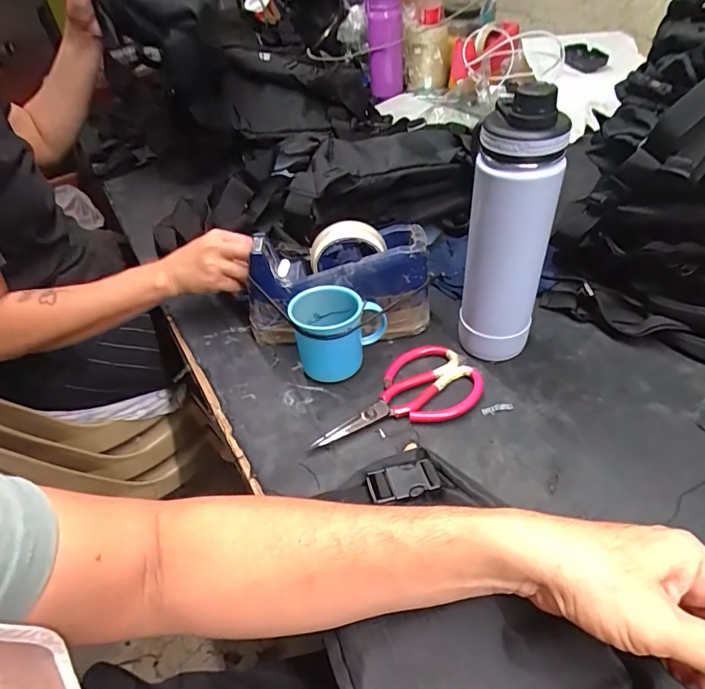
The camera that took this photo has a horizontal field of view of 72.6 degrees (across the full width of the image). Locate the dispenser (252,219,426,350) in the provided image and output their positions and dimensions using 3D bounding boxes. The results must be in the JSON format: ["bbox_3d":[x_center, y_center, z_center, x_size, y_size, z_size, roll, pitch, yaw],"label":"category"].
[{"bbox_3d":[-0.019,-0.065,0.547,0.209,0.121,0.084,-4,44,4],"label":"dispenser"}]

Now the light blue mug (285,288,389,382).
[{"bbox_3d":[-0.014,-0.013,0.531,0.098,0.084,0.070,-12,44,-5],"label":"light blue mug"}]

